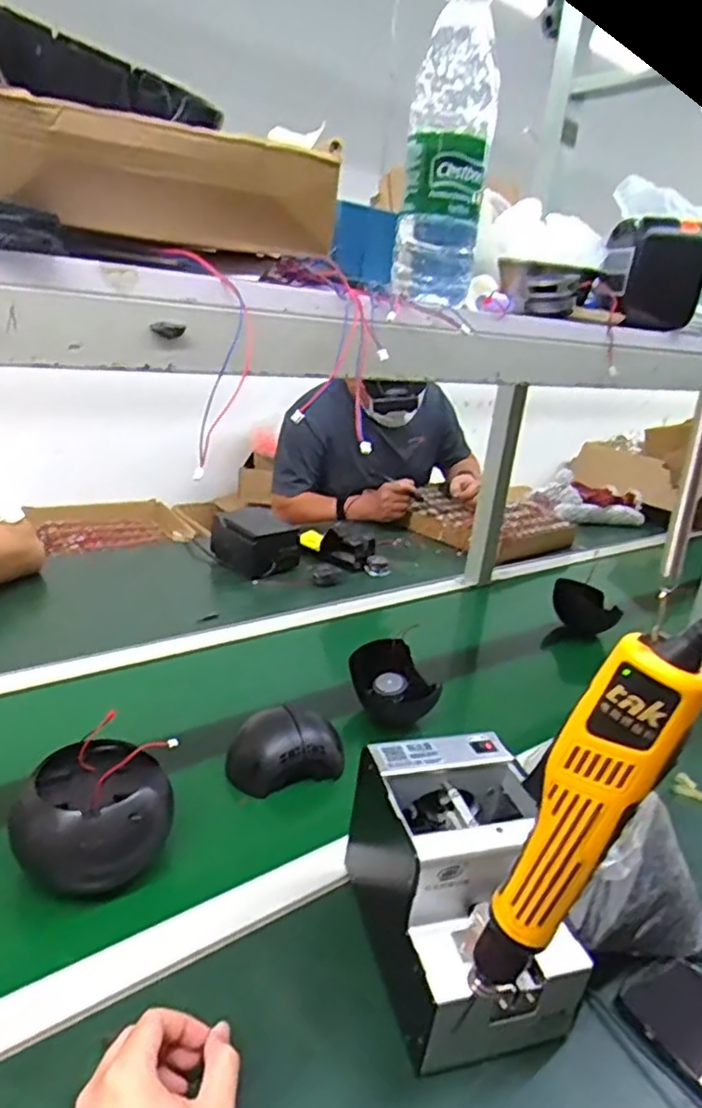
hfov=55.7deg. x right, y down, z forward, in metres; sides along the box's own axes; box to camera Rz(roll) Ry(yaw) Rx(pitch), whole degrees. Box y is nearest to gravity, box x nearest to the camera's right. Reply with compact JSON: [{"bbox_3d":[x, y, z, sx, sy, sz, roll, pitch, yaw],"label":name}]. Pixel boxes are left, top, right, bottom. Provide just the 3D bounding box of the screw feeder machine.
[{"bbox_3d":[0.087,0.263,0.531,0.130,0.151,0.183,1,22,-16],"label":"screw feeder machine"}]

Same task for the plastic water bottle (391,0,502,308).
[{"bbox_3d":[0.077,-0.321,0.524,0.064,0.221,0.056,8,20,2],"label":"plastic water bottle"}]

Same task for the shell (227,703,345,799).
[{"bbox_3d":[-0.070,0.215,0.733,0.124,0.066,0.074,4,21,-8],"label":"shell"}]

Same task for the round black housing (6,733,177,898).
[{"bbox_3d":[-0.228,0.237,0.590,0.126,0.098,0.107,-1,22,-21],"label":"round black housing"}]

